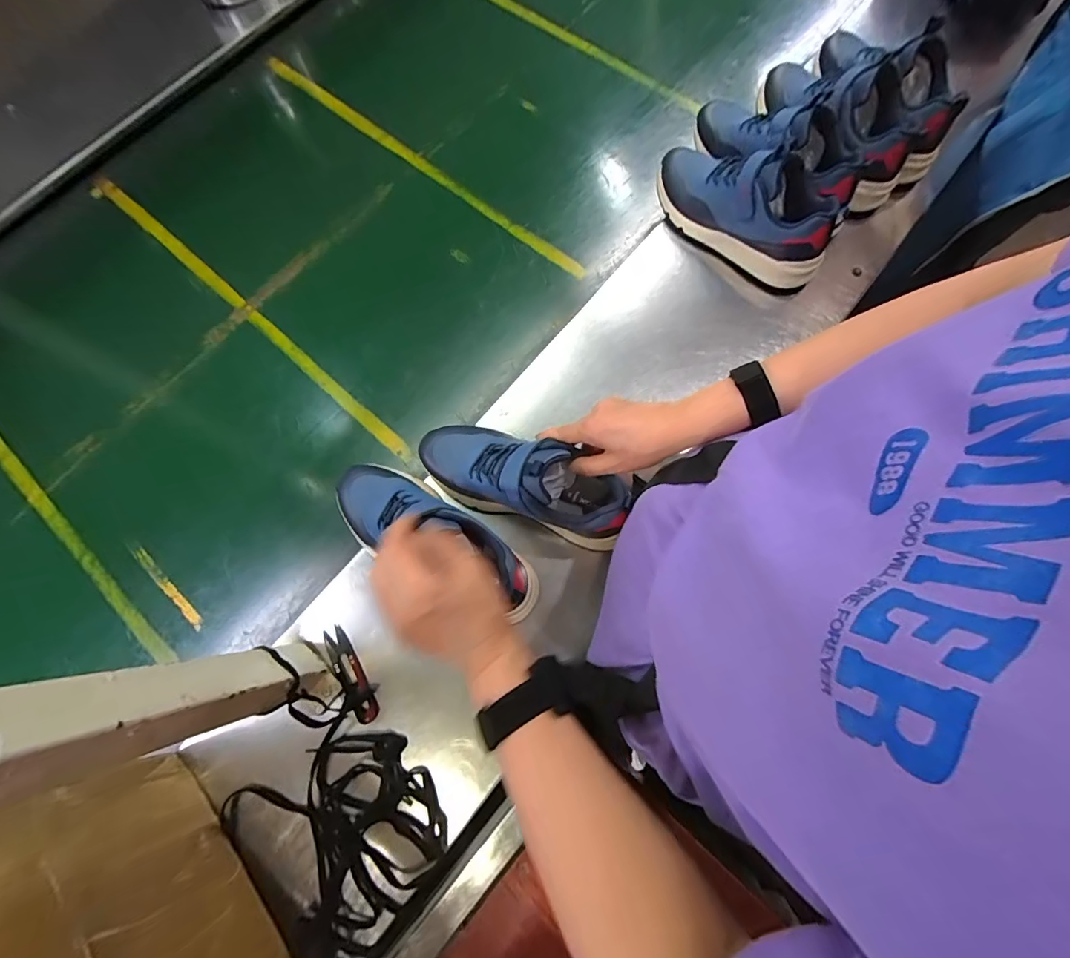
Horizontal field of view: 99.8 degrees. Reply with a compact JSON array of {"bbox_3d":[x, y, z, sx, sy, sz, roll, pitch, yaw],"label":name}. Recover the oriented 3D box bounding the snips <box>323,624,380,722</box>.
[{"bbox_3d":[-0.190,0.199,0.462,0.029,0.012,0.101,-34,75,-8],"label":"snips"}]

